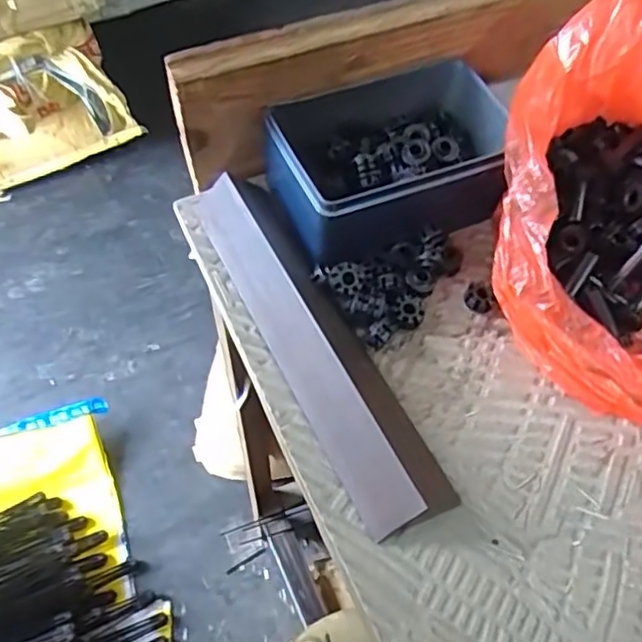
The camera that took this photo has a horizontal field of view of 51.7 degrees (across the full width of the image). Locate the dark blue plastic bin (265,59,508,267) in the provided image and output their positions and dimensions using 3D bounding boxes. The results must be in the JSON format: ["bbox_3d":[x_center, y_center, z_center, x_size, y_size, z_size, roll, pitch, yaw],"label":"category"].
[{"bbox_3d":[0.052,-0.104,0.425,0.168,0.059,0.102,-22,61,-17],"label":"dark blue plastic bin"}]

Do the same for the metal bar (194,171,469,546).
[{"bbox_3d":[-0.006,0.002,0.378,0.050,0.027,0.241,-22,61,-17],"label":"metal bar"}]

